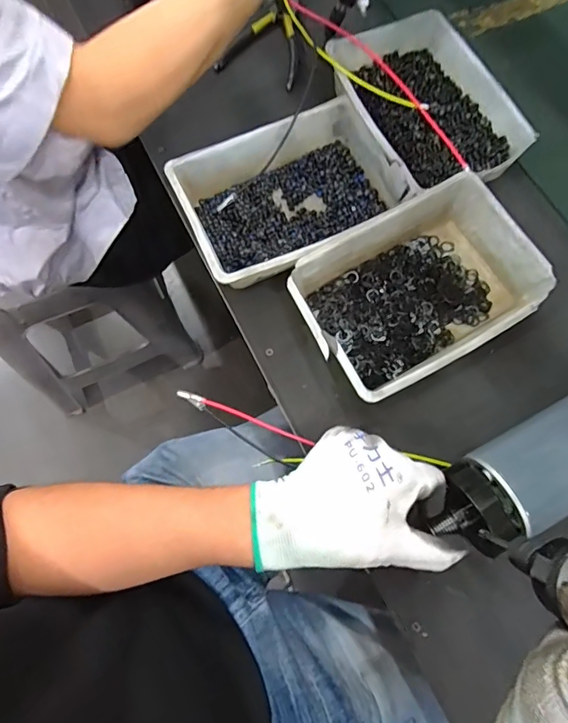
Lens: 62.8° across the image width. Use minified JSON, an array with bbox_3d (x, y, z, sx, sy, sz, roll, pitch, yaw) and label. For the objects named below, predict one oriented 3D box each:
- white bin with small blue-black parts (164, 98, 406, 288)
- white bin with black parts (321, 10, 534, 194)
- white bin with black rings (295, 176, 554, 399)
[{"bbox_3d":[0.006,-0.159,0.454,0.201,0.046,0.148,-24,73,-8],"label":"white bin with small blue-black parts"},{"bbox_3d":[0.146,-0.268,0.492,0.153,0.052,0.203,-25,73,-8],"label":"white bin with black parts"},{"bbox_3d":[0.119,-0.063,0.420,0.210,0.050,0.145,-29,74,-10],"label":"white bin with black rings"}]

